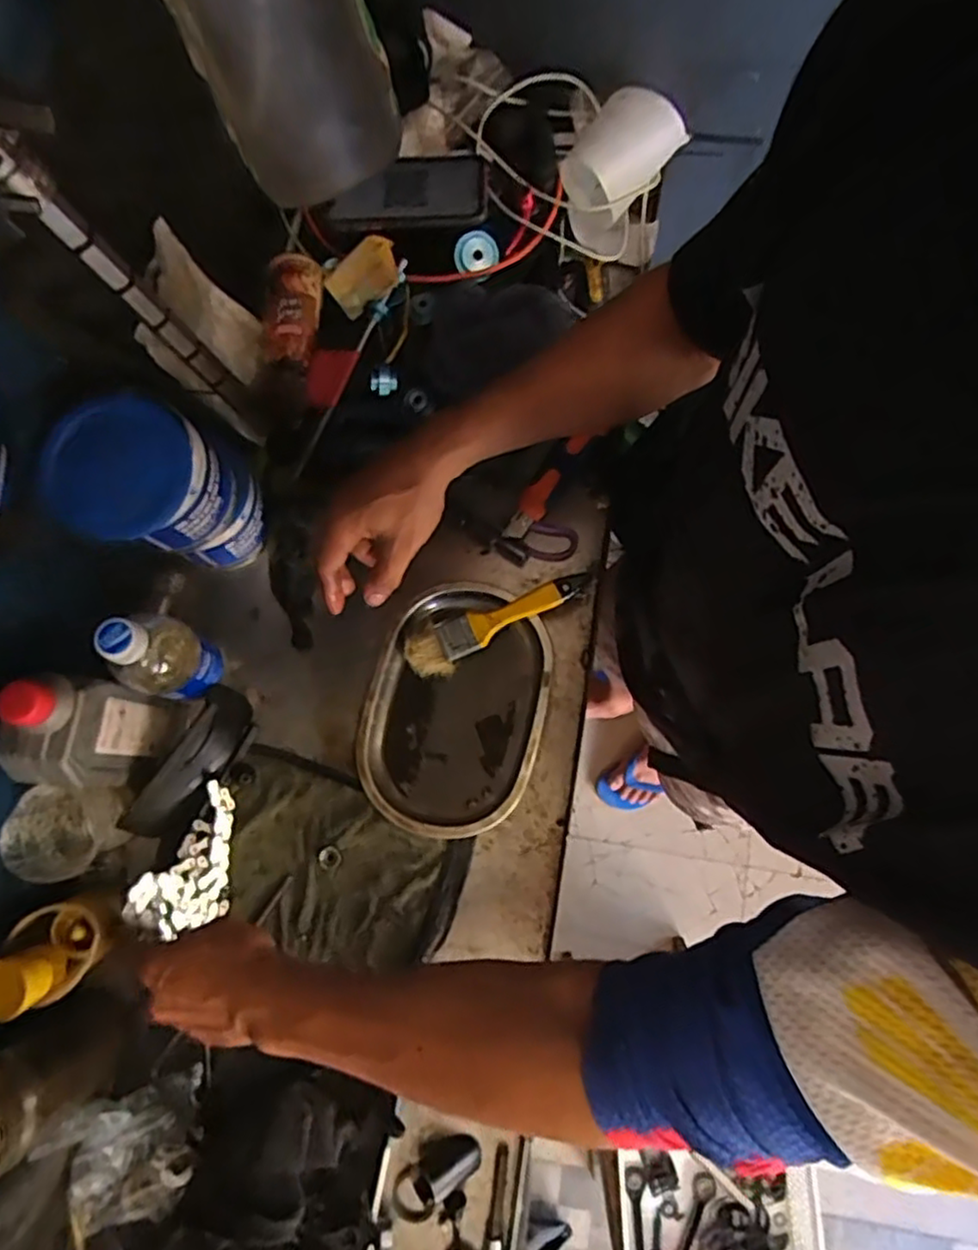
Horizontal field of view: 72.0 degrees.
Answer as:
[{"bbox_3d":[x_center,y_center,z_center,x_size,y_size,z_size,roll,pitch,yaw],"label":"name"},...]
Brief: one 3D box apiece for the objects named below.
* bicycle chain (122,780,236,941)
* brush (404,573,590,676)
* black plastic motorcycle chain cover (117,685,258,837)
[{"bbox_3d":[-0.241,0.198,0.560,0.061,0.052,0.111,28,81,6],"label":"bicycle chain"},{"bbox_3d":[0.008,-0.001,0.605,0.173,0.011,0.041,-23,91,5],"label":"brush"},{"bbox_3d":[-0.257,0.124,0.584,0.044,0.048,0.142,31,81,7],"label":"black plastic motorcycle chain cover"}]

